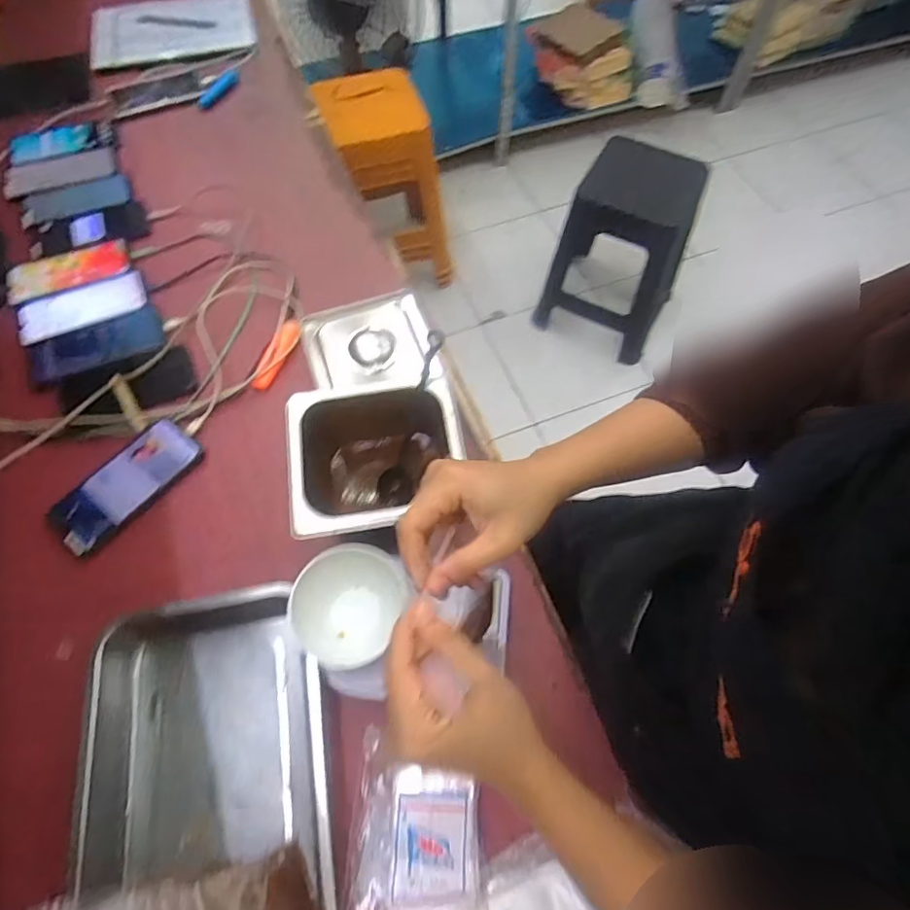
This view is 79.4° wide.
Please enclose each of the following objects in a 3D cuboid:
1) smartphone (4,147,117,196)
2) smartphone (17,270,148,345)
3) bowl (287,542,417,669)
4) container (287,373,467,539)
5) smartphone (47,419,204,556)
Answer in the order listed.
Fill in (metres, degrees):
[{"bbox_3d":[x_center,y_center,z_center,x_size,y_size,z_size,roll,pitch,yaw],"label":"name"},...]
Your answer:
[{"bbox_3d":[-0.650,-0.468,0.901,0.168,0.010,0.072,-19,63,-9],"label":"smartphone"},{"bbox_3d":[-0.521,-0.208,0.763,0.169,0.007,0.079,-24,64,-11],"label":"smartphone"},{"bbox_3d":[-0.103,0.142,0.523,0.093,0.049,0.112,26,66,13],"label":"bowl"},{"bbox_3d":[-0.078,0.012,0.590,0.172,0.097,0.162,-8,63,-4],"label":"container"},{"bbox_3d":[-0.383,0.031,0.638,0.079,0.006,0.169,37,68,19],"label":"smartphone"}]

